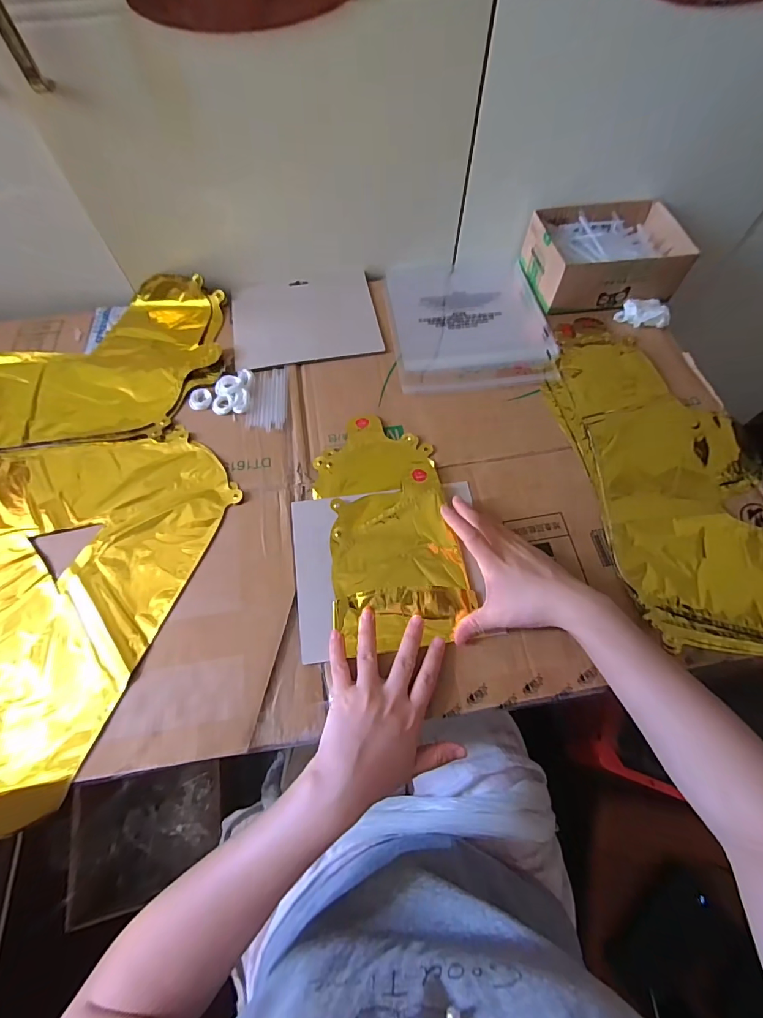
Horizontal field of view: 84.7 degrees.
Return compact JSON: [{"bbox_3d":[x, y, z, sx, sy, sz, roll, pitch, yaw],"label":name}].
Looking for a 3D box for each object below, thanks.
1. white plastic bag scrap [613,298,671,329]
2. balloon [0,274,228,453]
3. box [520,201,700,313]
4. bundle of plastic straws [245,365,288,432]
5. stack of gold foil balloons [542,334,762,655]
[{"bbox_3d":[0.350,-0.266,0.561,0.065,0.016,0.043,5,65,2],"label":"white plastic bag scrap"},{"bbox_3d":[-0.408,-0.182,0.520,0.403,0.017,0.237,-7,65,-3],"label":"balloon"},{"bbox_3d":[0.311,-0.355,0.586,0.194,0.064,0.140,-8,65,-4],"label":"box"},{"bbox_3d":[-0.137,-0.134,0.506,0.045,0.007,0.092,-1,65,-1],"label":"bundle of plastic straws"},{"bbox_3d":[0.334,-0.040,0.467,0.216,0.014,0.416,-10,65,-5],"label":"stack of gold foil balloons"}]

